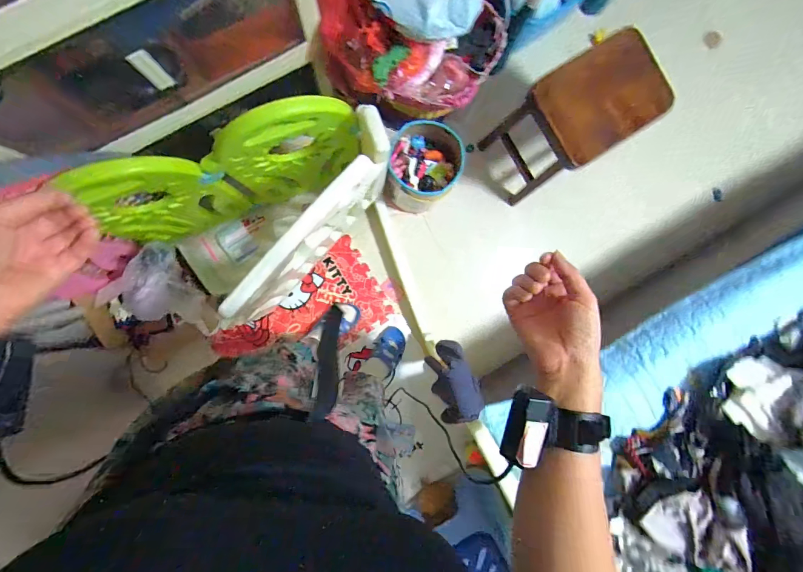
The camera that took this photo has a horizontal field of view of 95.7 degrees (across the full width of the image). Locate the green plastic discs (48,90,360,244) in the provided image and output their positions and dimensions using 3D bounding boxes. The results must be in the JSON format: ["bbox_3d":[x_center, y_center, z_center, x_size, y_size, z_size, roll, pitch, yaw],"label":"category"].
[{"bbox_3d":[-0.457,-0.282,0.982,0.671,0.573,0.073,-22,93,-17],"label":"green plastic discs"}]

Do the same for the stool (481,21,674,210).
[{"bbox_3d":[0.511,-0.501,1.127,0.312,0.393,0.283,-31,95,-5],"label":"stool"}]

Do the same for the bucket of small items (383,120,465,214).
[{"bbox_3d":[0.062,-0.368,1.156,0.198,0.235,0.220,6,91,-7],"label":"bucket of small items"}]

